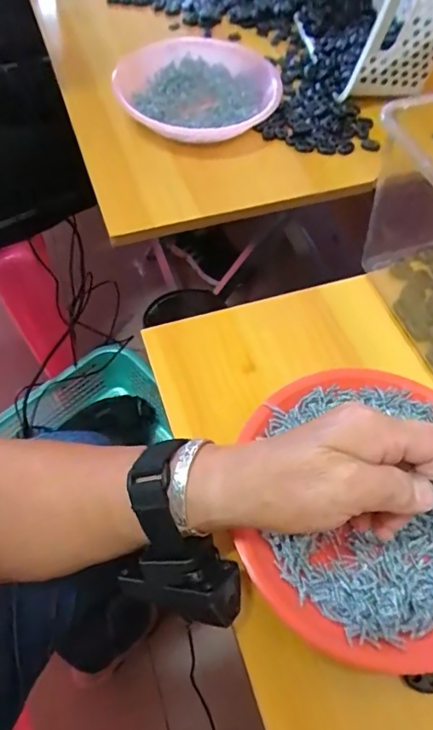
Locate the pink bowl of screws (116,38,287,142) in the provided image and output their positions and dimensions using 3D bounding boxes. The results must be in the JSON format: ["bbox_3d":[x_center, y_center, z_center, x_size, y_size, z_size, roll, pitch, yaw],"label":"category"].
[{"bbox_3d":[-0.026,-0.337,0.577,0.179,0.044,0.188,1,59,-2],"label":"pink bowl of screws"}]

